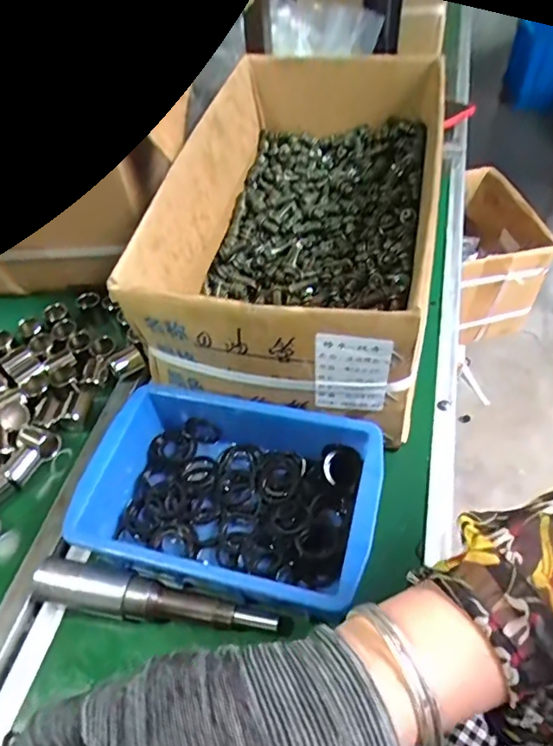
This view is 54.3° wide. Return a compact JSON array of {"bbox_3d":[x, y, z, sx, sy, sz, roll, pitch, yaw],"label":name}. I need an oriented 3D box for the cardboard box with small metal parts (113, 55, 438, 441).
[{"bbox_3d":[0.029,-0.168,0.521,0.218,0.130,0.430,7,53,9],"label":"cardboard box with small metal parts"}]

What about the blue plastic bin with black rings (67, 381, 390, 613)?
[{"bbox_3d":[-0.034,0.088,0.403,0.205,0.065,0.138,11,54,13],"label":"blue plastic bin with black rings"}]

